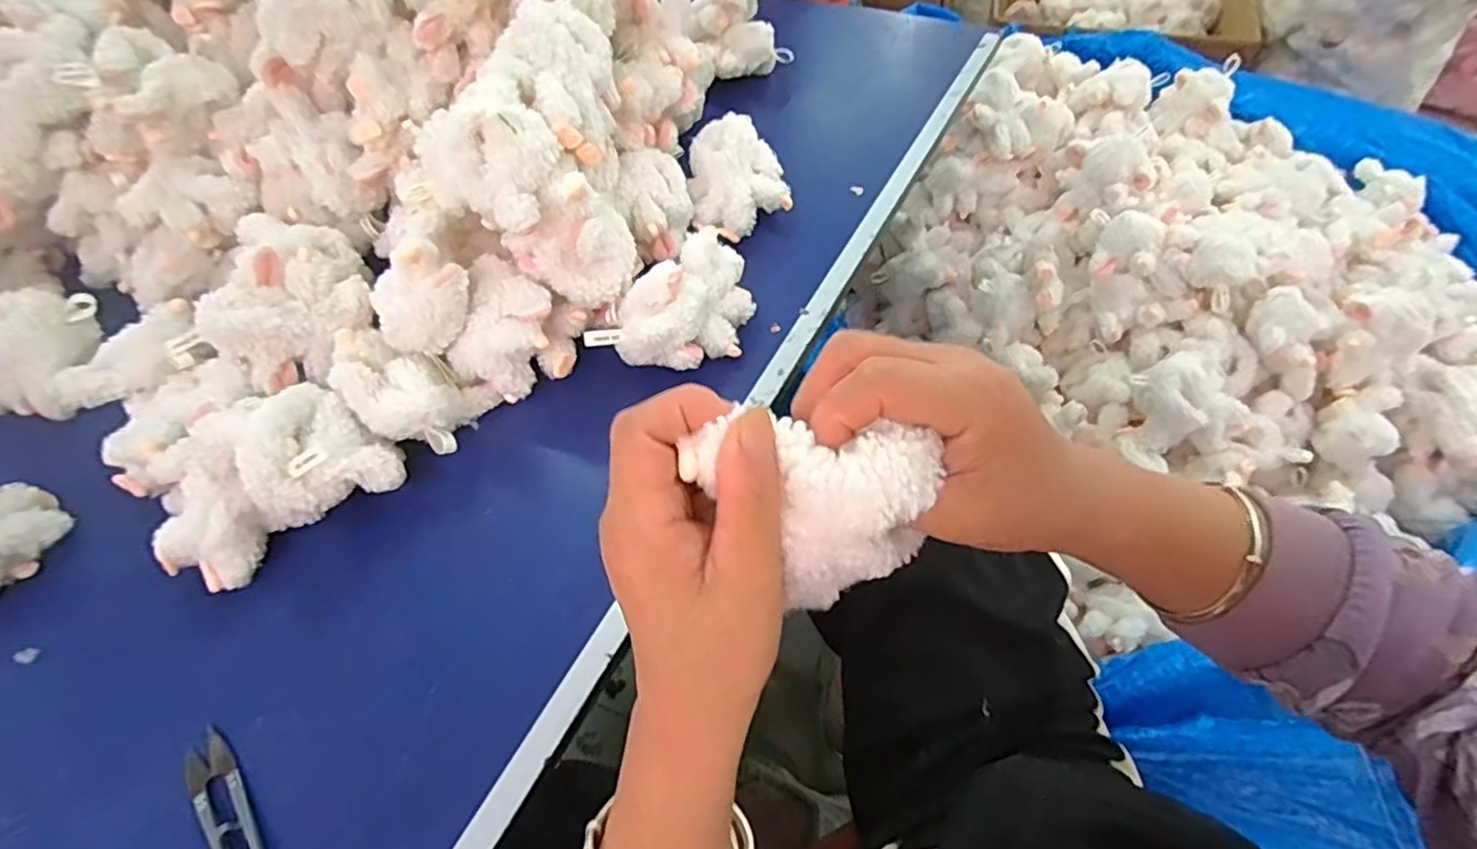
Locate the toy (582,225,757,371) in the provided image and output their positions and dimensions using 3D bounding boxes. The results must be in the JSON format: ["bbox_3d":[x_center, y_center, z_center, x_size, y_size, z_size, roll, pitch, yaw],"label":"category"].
[{"bbox_3d":[-0.046,-0.087,0.535,0.142,0.072,0.074,-34,59,-19],"label":"toy"}]

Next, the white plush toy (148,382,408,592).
[{"bbox_3d":[-0.325,0.034,0.465,0.157,0.080,0.096,-29,57,-15],"label":"white plush toy"}]

